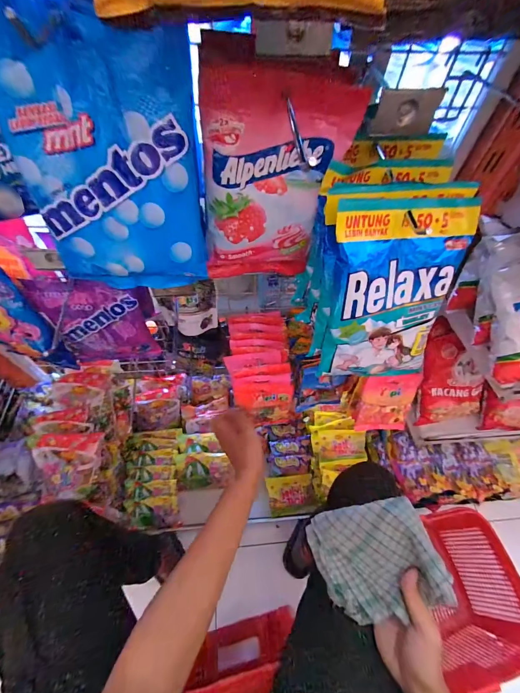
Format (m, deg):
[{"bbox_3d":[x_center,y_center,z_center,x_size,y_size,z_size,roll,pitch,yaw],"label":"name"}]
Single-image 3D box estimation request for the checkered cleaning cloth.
[{"bbox_3d":[0.136,0.253,0.368,0.143,0.031,0.113,-30,72,23],"label":"checkered cleaning cloth"}]

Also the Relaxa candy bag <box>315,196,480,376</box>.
[{"bbox_3d":[0.132,-0.047,0.309,0.129,0.182,0.025,-4,28,-6],"label":"Relaxa candy bag"}]

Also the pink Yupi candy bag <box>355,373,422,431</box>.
[{"bbox_3d":[0.247,0.108,0.588,0.106,0.121,0.013,1,20,-2],"label":"pink Yupi candy bag"}]

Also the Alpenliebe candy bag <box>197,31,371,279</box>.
[{"bbox_3d":[0.014,-0.156,0.305,0.135,0.205,0.031,-6,58,-7],"label":"Alpenliebe candy bag"}]

